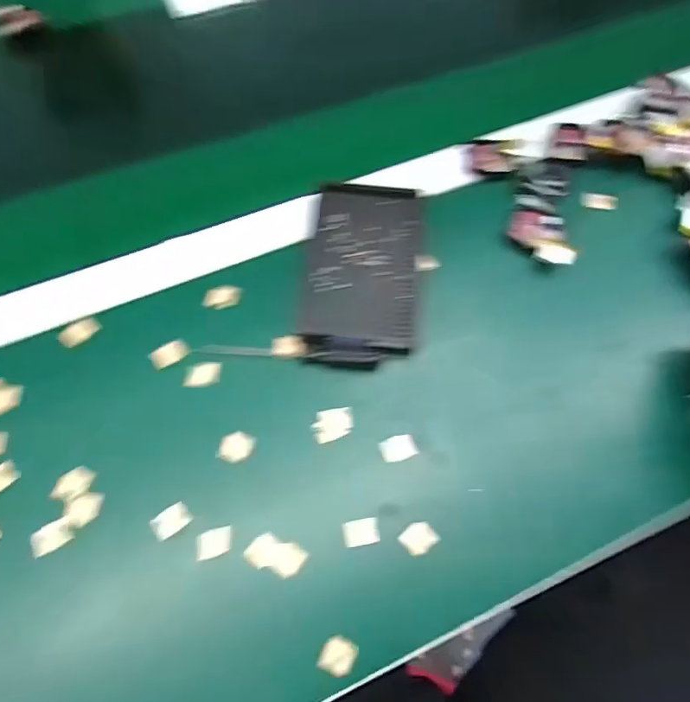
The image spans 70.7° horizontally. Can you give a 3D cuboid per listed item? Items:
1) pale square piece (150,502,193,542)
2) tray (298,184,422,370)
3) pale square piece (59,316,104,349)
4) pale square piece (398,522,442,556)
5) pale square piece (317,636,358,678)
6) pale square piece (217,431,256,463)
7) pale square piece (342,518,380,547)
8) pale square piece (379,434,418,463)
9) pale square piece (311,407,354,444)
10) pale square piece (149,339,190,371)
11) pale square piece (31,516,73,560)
[{"bbox_3d":[-0.112,0.109,0.312,0.024,0.004,0.016,-34,73,-14],"label":"pale square piece"},{"bbox_3d":[0.014,-0.060,0.374,0.084,0.020,0.148,6,68,1],"label":"tray"},{"bbox_3d":[-0.199,-0.015,0.365,0.029,0.004,0.018,-40,74,-15],"label":"pale square piece"},{"bbox_3d":[0.048,0.121,0.316,0.022,0.006,0.019,-38,74,-14],"label":"pale square piece"},{"bbox_3d":[-0.004,0.181,0.289,0.019,0.005,0.019,29,70,10],"label":"pale square piece"},{"bbox_3d":[-0.074,0.066,0.332,0.021,0.004,0.021,19,69,7],"label":"pale square piece"},{"bbox_3d":[0.011,0.117,0.314,0.023,0.006,0.016,-10,69,-5],"label":"pale square piece"},{"bbox_3d":[0.037,0.067,0.336,0.024,0.004,0.017,-16,69,-7],"label":"pale square piece"},{"bbox_3d":[-0.008,0.051,0.340,0.029,0.004,0.021,-13,69,-6],"label":"pale square piece"},{"bbox_3d":[-0.129,0.002,0.358,0.027,0.004,0.017,-32,72,-13],"label":"pale square piece"},{"bbox_3d":[-0.186,0.118,0.307,0.025,0.005,0.015,-31,72,-12],"label":"pale square piece"}]

